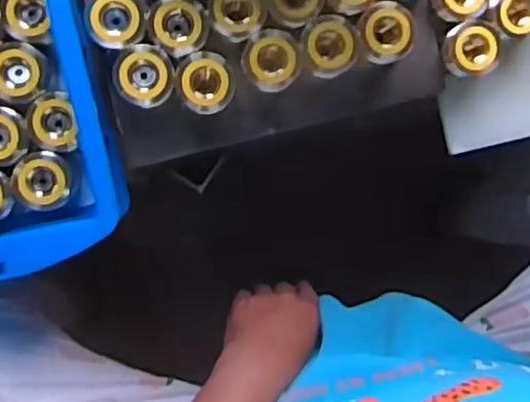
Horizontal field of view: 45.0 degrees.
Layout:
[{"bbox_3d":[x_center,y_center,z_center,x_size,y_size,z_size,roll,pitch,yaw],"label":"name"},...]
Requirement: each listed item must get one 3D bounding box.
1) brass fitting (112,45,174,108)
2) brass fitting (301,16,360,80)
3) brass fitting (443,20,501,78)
[{"bbox_3d":[-0.083,-0.085,0.447,0.038,0.040,0.040,0,94,-5],"label":"brass fitting"},{"bbox_3d":[0.044,-0.110,0.458,0.039,0.033,0.042,0,94,-5],"label":"brass fitting"},{"bbox_3d":[0.155,-0.113,0.479,0.036,0.027,0.038,0,94,-5],"label":"brass fitting"}]

